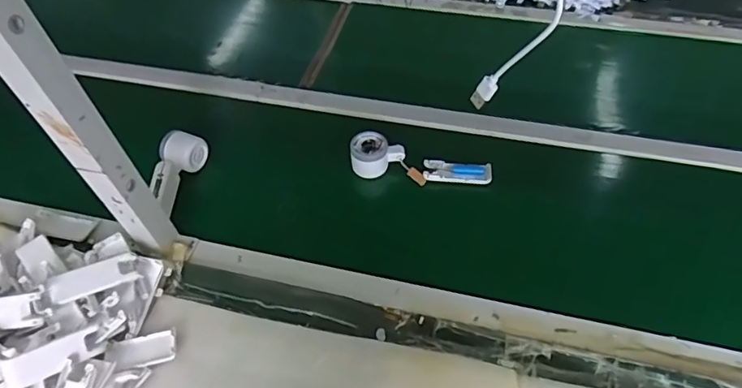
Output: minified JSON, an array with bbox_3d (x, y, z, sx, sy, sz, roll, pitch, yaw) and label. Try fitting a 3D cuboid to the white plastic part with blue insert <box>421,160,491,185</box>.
[{"bbox_3d":[0.137,-0.037,0.790,0.104,0.015,0.044,3,53,5],"label":"white plastic part with blue insert"}]

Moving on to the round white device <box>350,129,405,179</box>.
[{"bbox_3d":[0.011,-0.064,0.801,0.083,0.057,0.051,-1,52,2],"label":"round white device"}]

